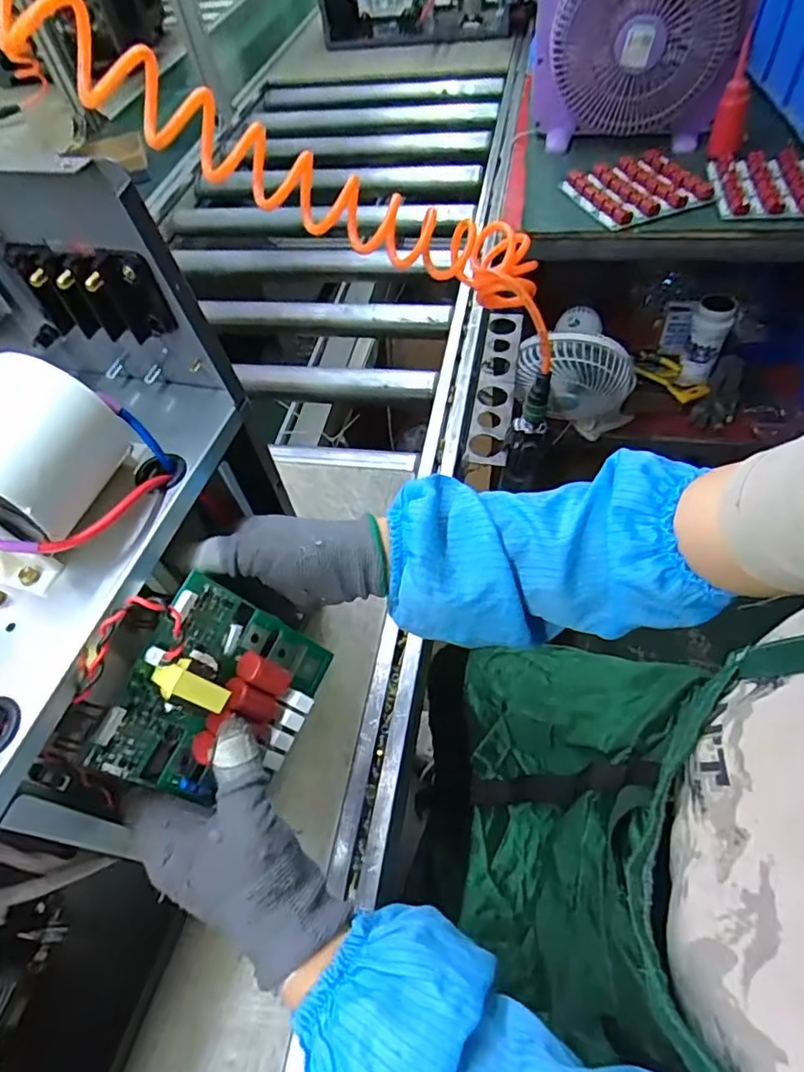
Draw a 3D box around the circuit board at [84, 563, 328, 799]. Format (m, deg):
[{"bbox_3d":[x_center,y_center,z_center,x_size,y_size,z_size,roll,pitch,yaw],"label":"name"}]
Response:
[{"bbox_3d":[-0.104,0.098,0.342,0.044,0.112,0.115,-6,52,56],"label":"circuit board"}]

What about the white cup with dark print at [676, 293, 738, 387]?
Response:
[{"bbox_3d":[0.601,-0.388,1.149,0.067,0.160,0.084,20,60,19],"label":"white cup with dark print"}]

